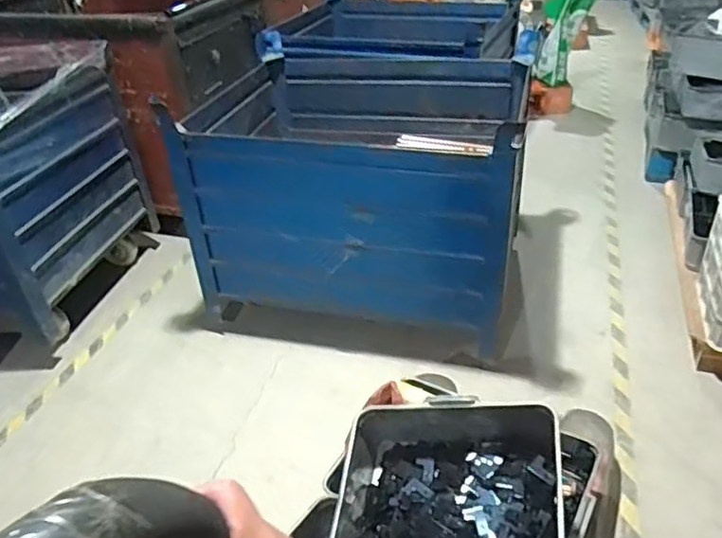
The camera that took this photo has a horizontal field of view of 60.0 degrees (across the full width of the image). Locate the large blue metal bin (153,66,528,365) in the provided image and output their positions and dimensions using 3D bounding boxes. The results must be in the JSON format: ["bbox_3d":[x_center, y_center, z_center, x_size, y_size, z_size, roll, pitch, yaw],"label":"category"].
[{"bbox_3d":[0.003,-0.242,1.971,0.943,0.605,0.681,6,34,14],"label":"large blue metal bin"}]

